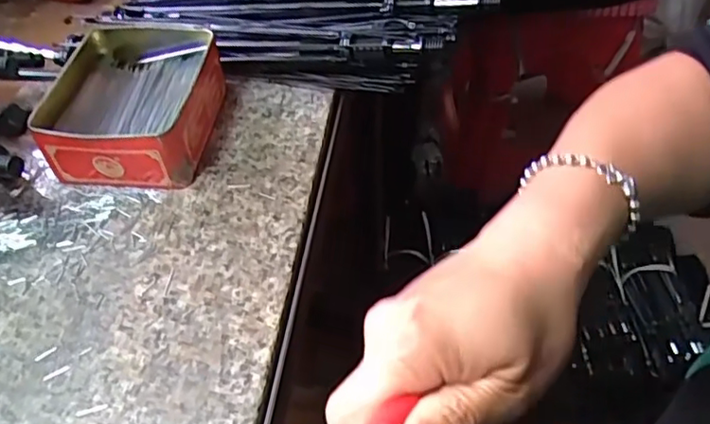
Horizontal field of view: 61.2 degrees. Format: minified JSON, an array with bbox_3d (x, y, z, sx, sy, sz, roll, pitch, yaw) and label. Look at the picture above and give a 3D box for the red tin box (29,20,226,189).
[{"bbox_3d":[-0.153,-0.076,0.421,0.104,0.053,0.128,1,49,4],"label":"red tin box"}]

